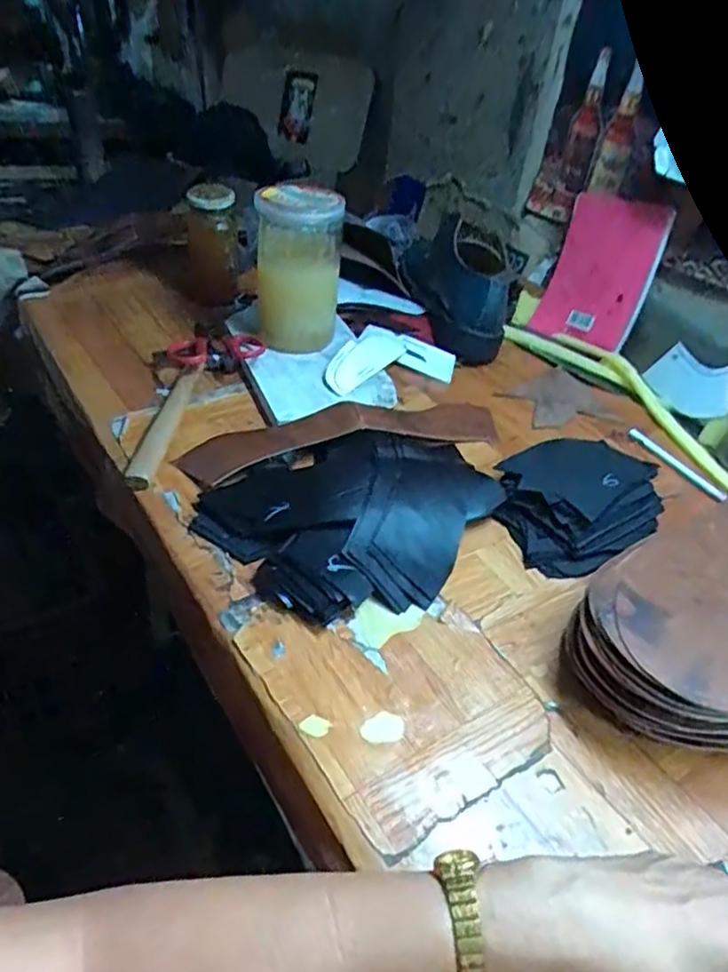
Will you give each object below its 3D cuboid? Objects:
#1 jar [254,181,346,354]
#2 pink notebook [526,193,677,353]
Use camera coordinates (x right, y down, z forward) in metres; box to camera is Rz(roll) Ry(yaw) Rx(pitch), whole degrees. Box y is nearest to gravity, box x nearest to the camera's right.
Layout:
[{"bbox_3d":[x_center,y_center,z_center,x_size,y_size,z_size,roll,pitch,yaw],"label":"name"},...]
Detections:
[{"bbox_3d":[-0.073,-0.234,0.725,0.091,0.154,0.088,3,37,-6],"label":"jar"},{"bbox_3d":[0.317,-0.291,0.899,0.016,0.186,0.152,3,23,-40],"label":"pink notebook"}]

